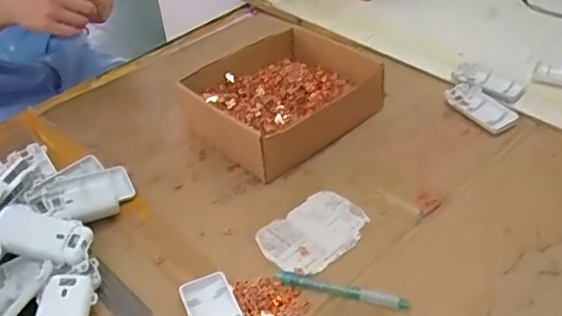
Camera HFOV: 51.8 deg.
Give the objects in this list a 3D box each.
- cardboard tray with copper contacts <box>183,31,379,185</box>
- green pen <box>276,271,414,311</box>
[{"bbox_3d":[0.000,-0.082,0.769,0.223,0.062,0.193,-32,48,-27],"label":"cardboard tray with copper contacts"},{"bbox_3d":[0.057,0.128,0.557,0.129,0.008,0.014,10,44,16],"label":"green pen"}]

